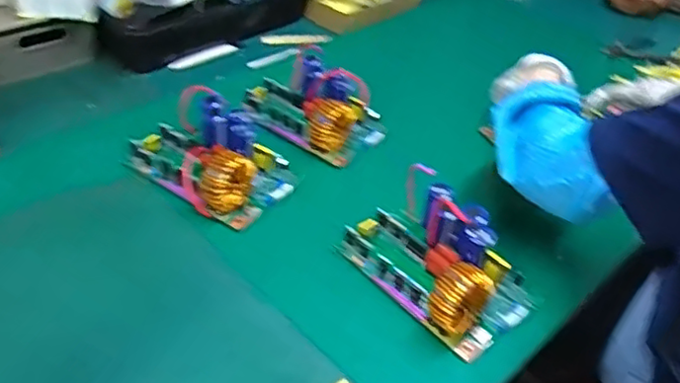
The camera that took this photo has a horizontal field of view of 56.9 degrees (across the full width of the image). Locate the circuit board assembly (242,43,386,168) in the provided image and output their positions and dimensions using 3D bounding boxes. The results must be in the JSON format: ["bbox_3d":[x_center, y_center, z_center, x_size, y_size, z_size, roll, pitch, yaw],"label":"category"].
[{"bbox_3d":[-0.033,-0.121,0.866,0.184,0.066,0.135,33,47,28],"label":"circuit board assembly"}]

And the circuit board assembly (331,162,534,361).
[{"bbox_3d":[0.109,0.067,0.663,0.131,0.066,0.189,-27,50,-33],"label":"circuit board assembly"}]

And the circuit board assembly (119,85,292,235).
[{"bbox_3d":[-0.151,-0.046,0.764,0.192,0.066,0.137,26,44,22],"label":"circuit board assembly"}]

